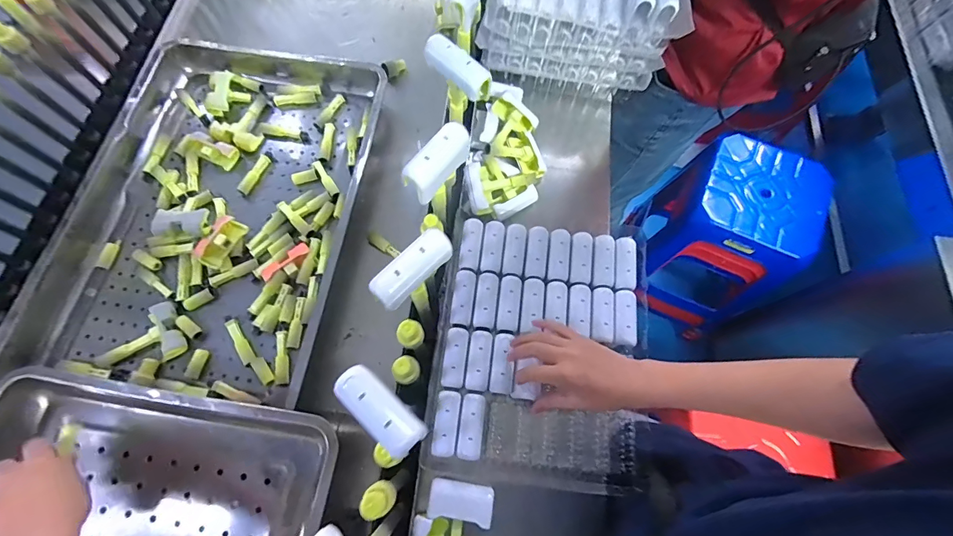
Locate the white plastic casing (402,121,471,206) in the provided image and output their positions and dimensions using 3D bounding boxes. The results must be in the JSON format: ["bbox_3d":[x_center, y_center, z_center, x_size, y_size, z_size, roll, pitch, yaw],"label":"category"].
[{"bbox_3d":[-0.035,-0.103,0.388,0.030,0.022,0.081,36,73,11],"label":"white plastic casing"}]

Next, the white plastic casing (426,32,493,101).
[{"bbox_3d":[-0.020,-0.208,0.424,0.082,0.026,0.026,40,73,12],"label":"white plastic casing"}]

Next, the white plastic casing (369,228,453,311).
[{"bbox_3d":[-0.054,0.000,0.348,0.025,0.021,0.076,41,74,12],"label":"white plastic casing"}]

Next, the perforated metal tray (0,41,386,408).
[{"bbox_3d":[-0.401,-0.106,0.634,0.435,0.065,0.561,6,70,0],"label":"perforated metal tray"}]

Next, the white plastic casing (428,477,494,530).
[{"bbox_3d":[-0.018,0.282,0.498,0.075,0.022,0.041,10,70,2],"label":"white plastic casing"}]

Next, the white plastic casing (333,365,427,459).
[{"bbox_3d":[-0.074,0.106,0.311,0.075,0.013,0.030,41,74,12],"label":"white plastic casing"}]

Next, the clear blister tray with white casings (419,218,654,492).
[{"bbox_3d":[0.087,0.098,0.561,0.264,0.037,0.338,7,70,1],"label":"clear blister tray with white casings"}]

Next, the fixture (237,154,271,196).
[{"bbox_3d":[-0.358,-0.151,0.665,0.017,0.018,0.075,19,70,5],"label":"fixture"}]

